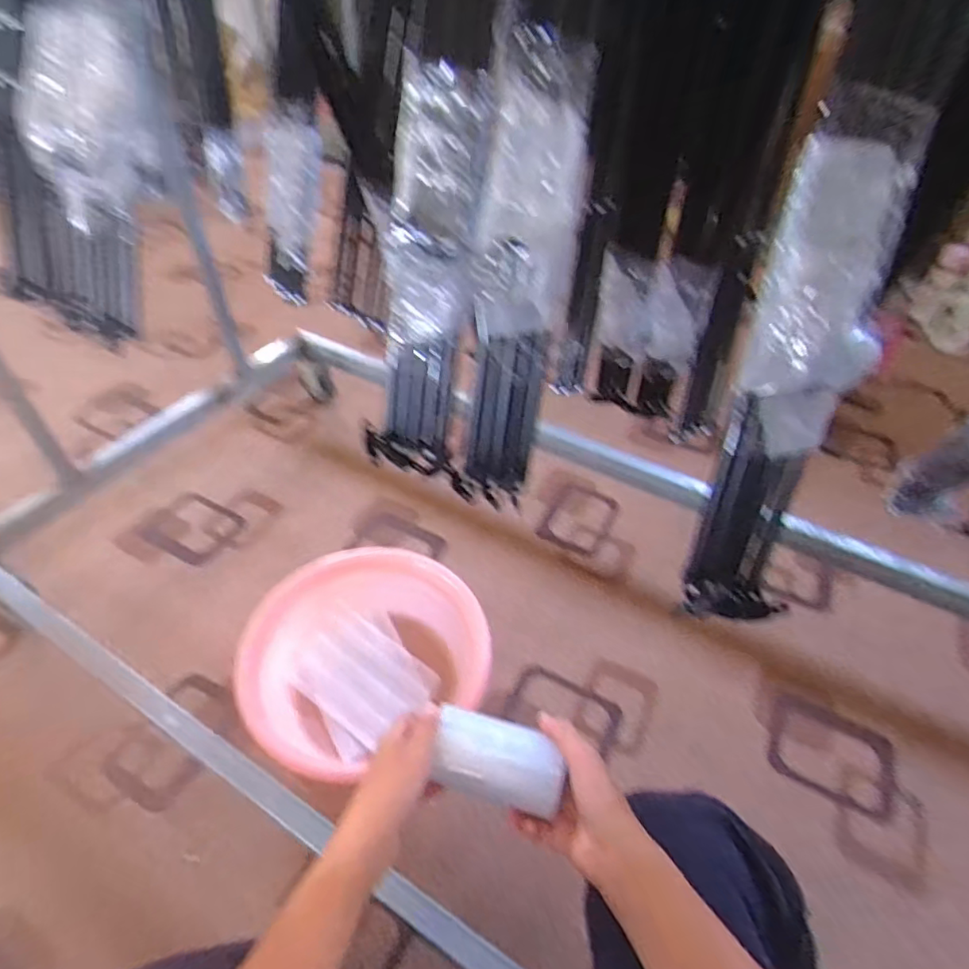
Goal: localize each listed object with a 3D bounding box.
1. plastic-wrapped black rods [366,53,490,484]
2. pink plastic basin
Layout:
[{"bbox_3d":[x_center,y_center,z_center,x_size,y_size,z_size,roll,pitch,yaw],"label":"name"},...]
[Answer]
[{"bbox_3d":[-0.040,-0.135,0.394,0.060,0.255,0.026,13,23,10],"label":"plastic-wrapped black rods"},{"bbox_3d":[-0.192,0.274,0.916,0.366,0.135,0.309,-25,51,-24],"label":"pink plastic basin"}]

